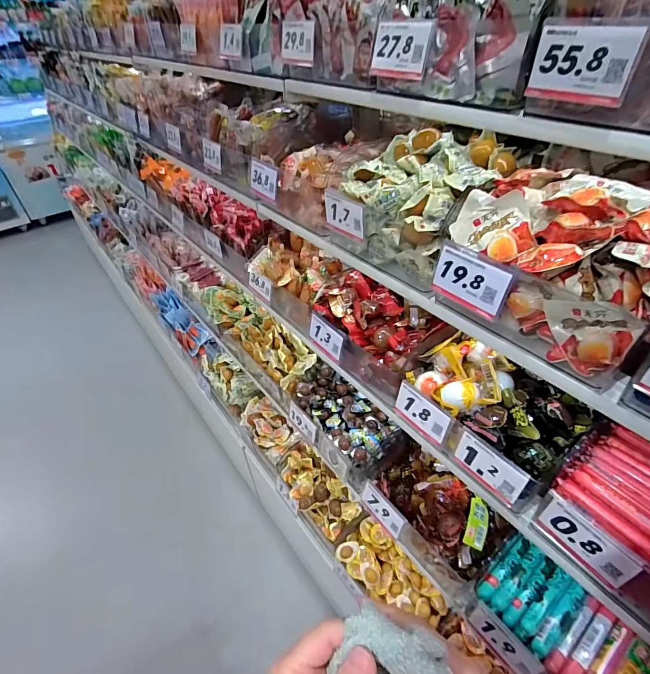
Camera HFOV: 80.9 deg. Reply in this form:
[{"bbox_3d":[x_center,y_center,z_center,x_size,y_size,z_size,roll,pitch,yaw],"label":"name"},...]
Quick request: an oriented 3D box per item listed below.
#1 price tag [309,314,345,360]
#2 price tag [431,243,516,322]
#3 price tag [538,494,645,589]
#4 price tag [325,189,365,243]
[{"bbox_3d":[0.001,0.002,0.754,0.010,0.069,0.095,-17,41,-40],"label":"price tag"},{"bbox_3d":[0.180,-0.068,0.474,0.008,0.069,0.098,-18,39,-37],"label":"price tag"},{"bbox_3d":[0.304,0.241,0.446,0.005,0.057,0.096,-20,45,-30],"label":"price tag"},{"bbox_3d":[0.032,-0.199,0.628,0.009,0.070,0.097,-29,47,-26],"label":"price tag"}]

